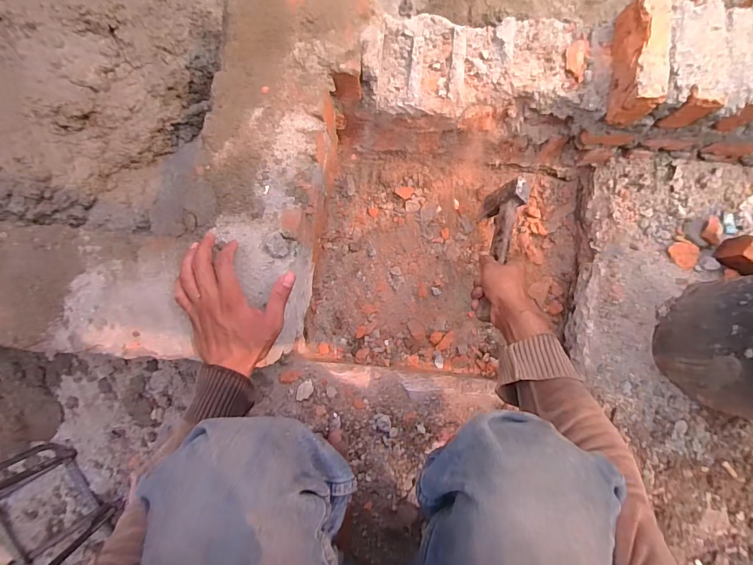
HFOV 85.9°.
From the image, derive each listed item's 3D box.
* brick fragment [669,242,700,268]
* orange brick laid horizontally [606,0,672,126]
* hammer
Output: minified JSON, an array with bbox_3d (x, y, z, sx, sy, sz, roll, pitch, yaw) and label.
[{"bbox_3d":[0.525,-0.048,0.689,0.047,0.011,0.047,-38,61,-3],"label":"brick fragment"},{"bbox_3d":[0.376,-0.319,0.580,0.051,0.077,0.154,6,84,1],"label":"orange brick laid horizontally"},{"bbox_3d":[0.201,-0.056,0.666,0.059,0.072,0.264,16,62,2],"label":"hammer"}]

